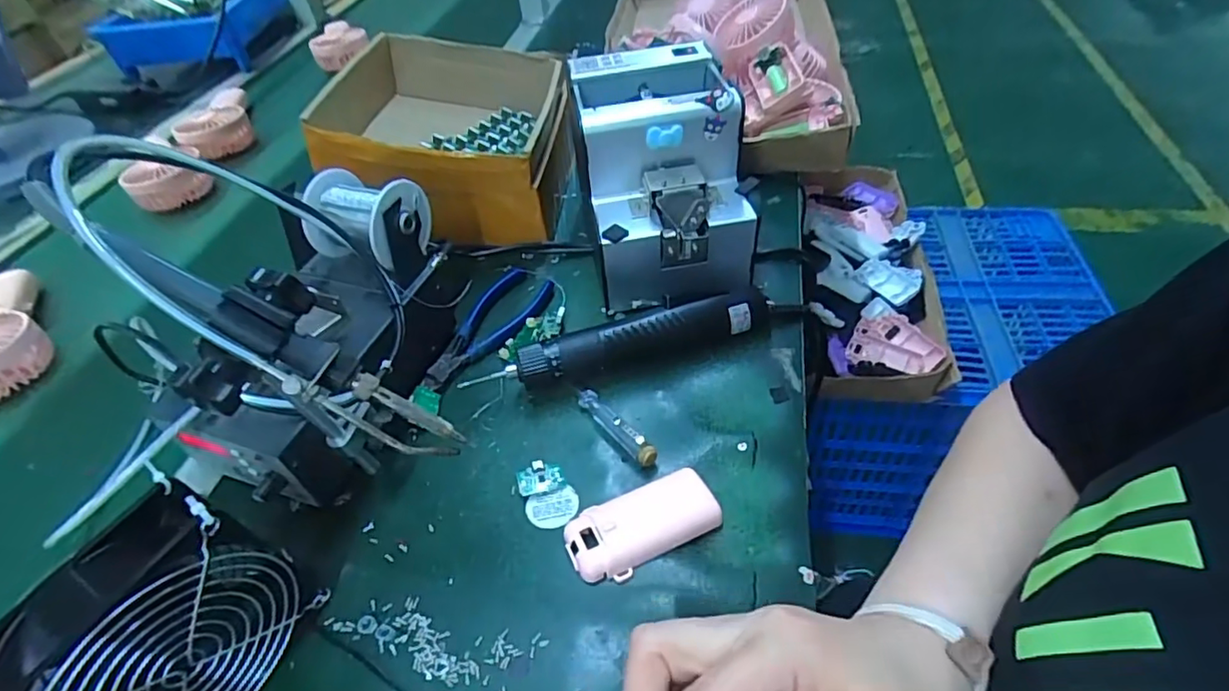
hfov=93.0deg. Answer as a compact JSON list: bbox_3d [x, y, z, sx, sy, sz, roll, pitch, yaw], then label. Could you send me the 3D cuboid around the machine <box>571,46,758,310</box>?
[{"bbox_3d":[0.039,-0.138,0.496,0.125,0.152,0.171,-9,47,-2],"label":"machine"}]

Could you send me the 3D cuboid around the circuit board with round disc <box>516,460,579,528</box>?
[{"bbox_3d":[-0.044,0.097,0.389,0.034,0.006,0.047,-17,48,-9],"label":"circuit board with round disc"}]

